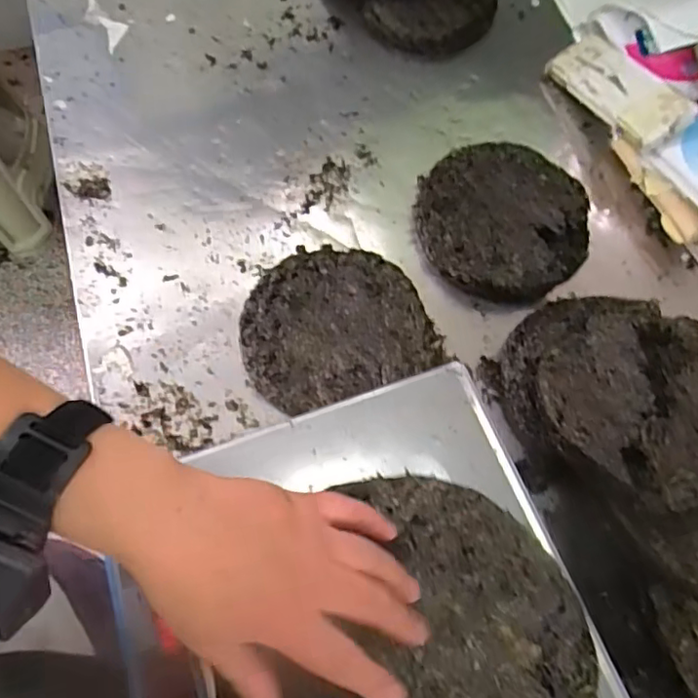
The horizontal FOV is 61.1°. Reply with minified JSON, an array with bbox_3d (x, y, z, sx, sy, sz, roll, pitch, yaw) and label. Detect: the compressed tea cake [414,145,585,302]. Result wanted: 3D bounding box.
[{"bbox_3d":[0.175,-0.147,0.681,0.186,0.043,0.192,1,67,-1],"label":"compressed tea cake"}]

